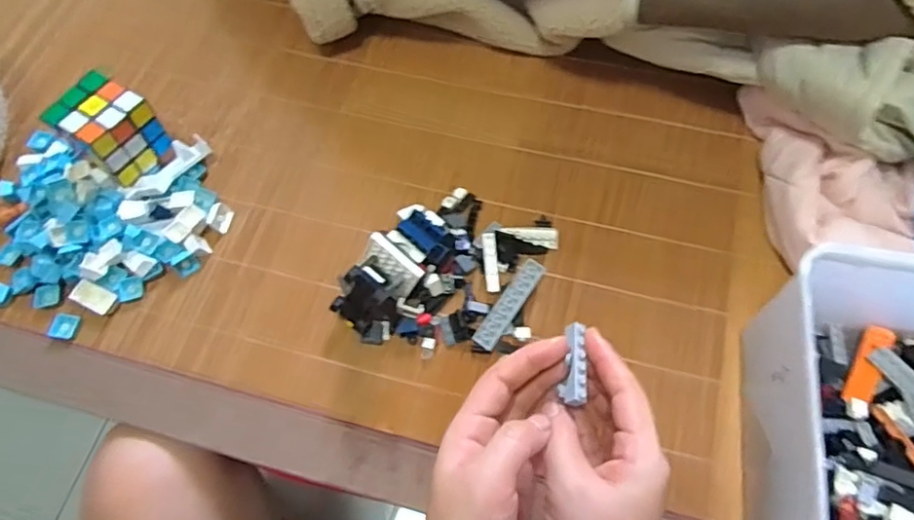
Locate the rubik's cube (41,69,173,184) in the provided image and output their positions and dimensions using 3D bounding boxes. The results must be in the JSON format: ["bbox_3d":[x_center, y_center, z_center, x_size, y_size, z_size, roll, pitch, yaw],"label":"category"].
[{"bbox_3d":[-0.302,-0.117,0.509,0.057,0.058,0.061,30,70,13],"label":"rubik's cube"}]

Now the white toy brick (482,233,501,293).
[{"bbox_3d":[0.029,0.001,0.483,0.012,0.006,0.049,-4,66,0],"label":"white toy brick"}]

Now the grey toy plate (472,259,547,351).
[{"bbox_3d":[0.042,0.035,0.468,0.018,0.004,0.081,36,78,0],"label":"grey toy plate"}]

